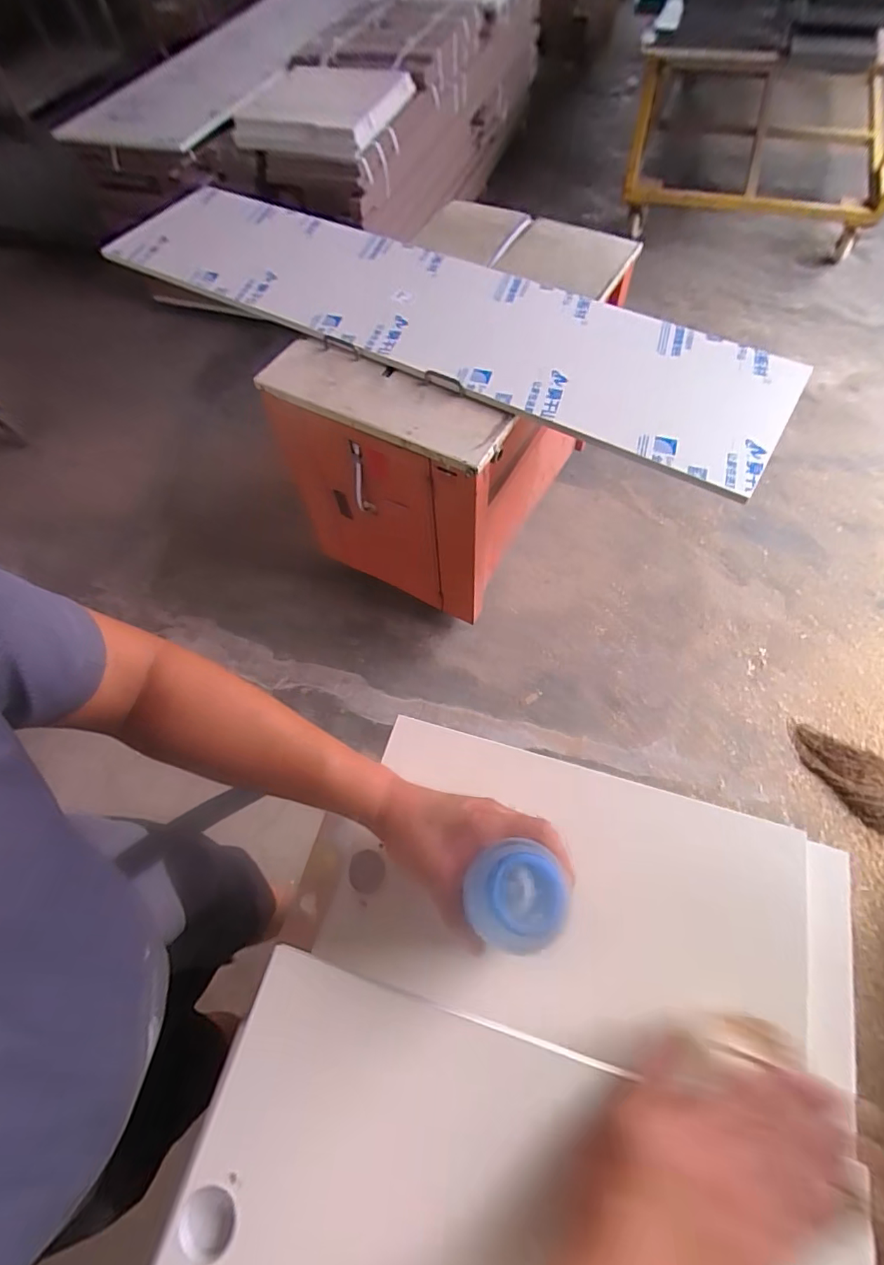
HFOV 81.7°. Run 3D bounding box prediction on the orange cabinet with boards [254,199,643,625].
[{"bbox_3d":[0.037,-0.583,1.539,0.630,0.733,0.802,29,68,18],"label":"orange cabinet with boards"}]

